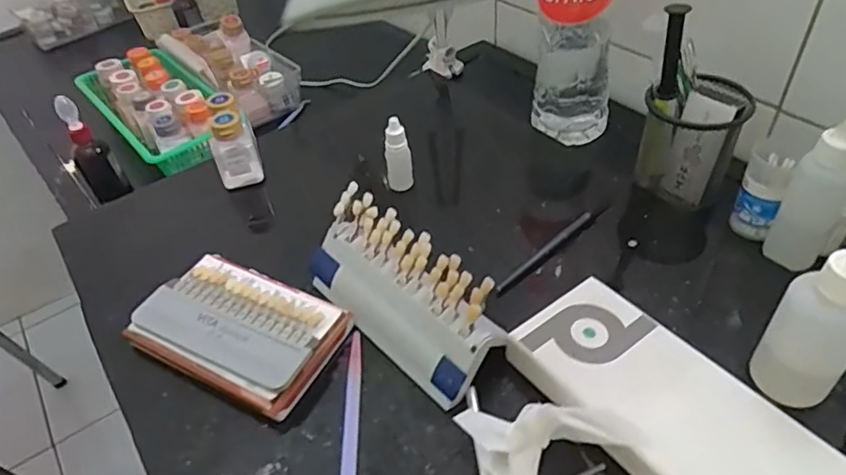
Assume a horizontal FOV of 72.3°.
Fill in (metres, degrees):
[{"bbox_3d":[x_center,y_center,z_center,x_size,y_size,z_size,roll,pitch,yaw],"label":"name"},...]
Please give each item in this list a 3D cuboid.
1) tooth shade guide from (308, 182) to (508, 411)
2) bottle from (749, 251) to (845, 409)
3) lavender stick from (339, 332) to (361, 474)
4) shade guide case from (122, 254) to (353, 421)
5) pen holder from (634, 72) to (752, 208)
[{"bbox_3d":[-0.020,0.039,0.436,0.063,0.071,0.172,-34,50,-24],"label":"tooth shade guide"},{"bbox_3d":[0.237,0.049,0.348,0.038,0.127,0.044,-8,44,0],"label":"bottle"},{"bbox_3d":[-0.050,0.122,0.396,0.009,0.006,0.138,-5,44,2],"label":"lavender stick"},{"bbox_3d":[-0.141,0.070,0.448,0.147,0.032,0.095,17,49,23],"label":"shade guide case"},{"bbox_3d":[0.249,-0.097,0.540,0.084,0.101,0.077,18,50,24],"label":"pen holder"}]

